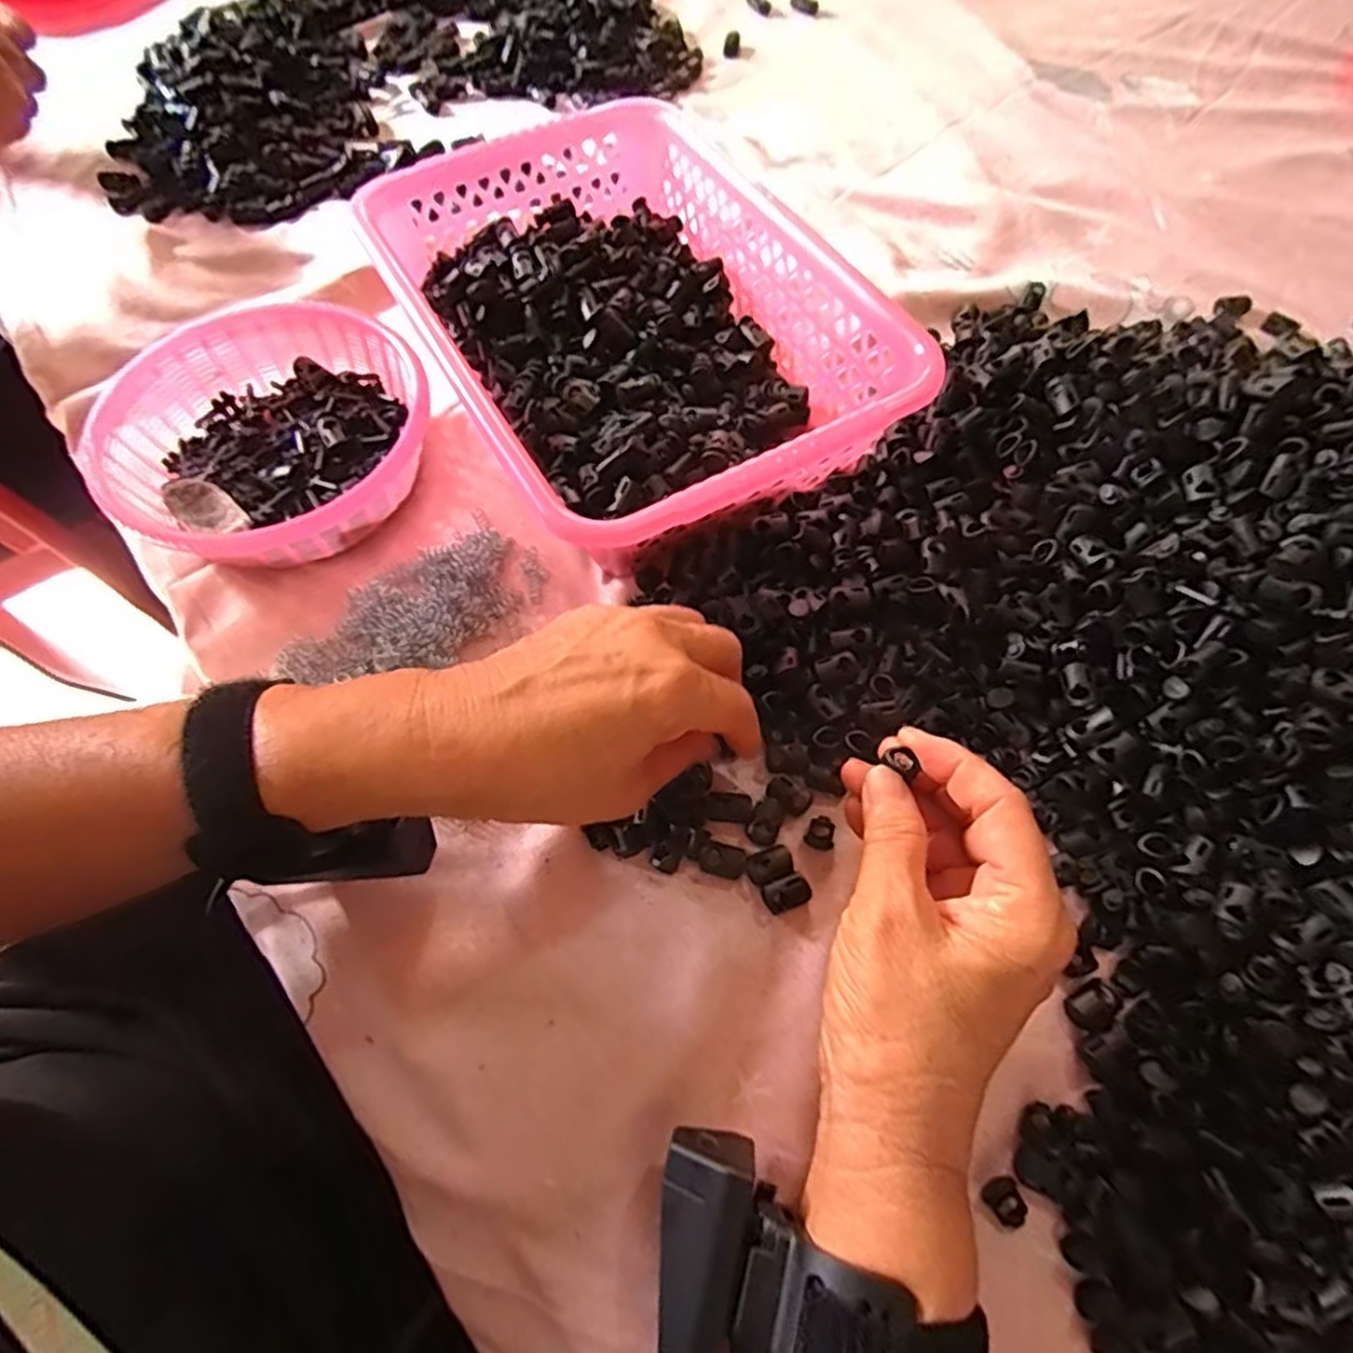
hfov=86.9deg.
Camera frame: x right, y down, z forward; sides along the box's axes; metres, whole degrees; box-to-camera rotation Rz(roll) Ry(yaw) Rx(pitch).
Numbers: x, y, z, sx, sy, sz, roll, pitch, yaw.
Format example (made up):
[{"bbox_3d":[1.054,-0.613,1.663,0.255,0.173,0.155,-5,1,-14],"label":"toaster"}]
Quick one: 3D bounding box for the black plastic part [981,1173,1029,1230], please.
[{"bbox_3d":[0.120,0.191,0.259,0.013,0.006,0.016,-27,67,-11],"label":"black plastic part"}]

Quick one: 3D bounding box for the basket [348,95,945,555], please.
[{"bbox_3d":[-0.022,-0.198,0.414,0.205,0.079,0.307,-26,67,-11],"label":"basket"}]

